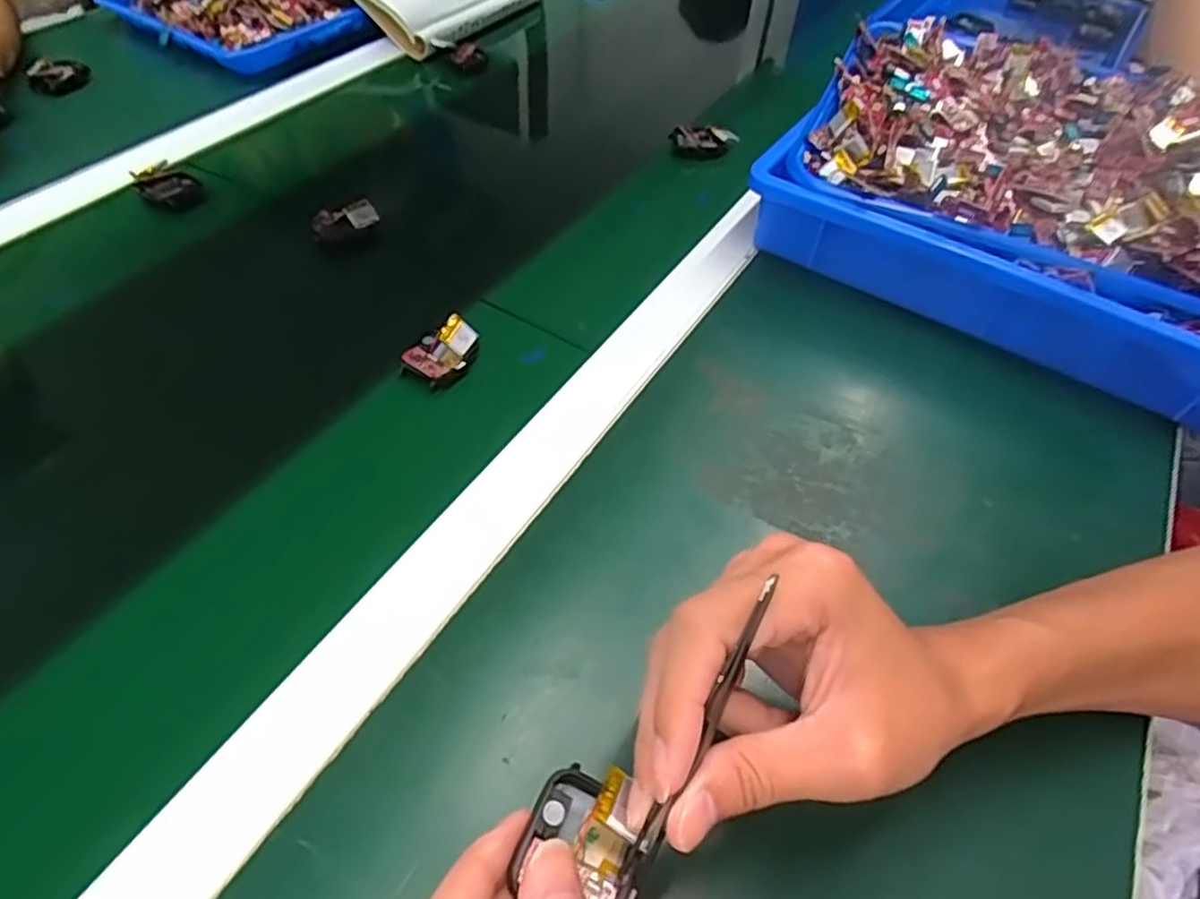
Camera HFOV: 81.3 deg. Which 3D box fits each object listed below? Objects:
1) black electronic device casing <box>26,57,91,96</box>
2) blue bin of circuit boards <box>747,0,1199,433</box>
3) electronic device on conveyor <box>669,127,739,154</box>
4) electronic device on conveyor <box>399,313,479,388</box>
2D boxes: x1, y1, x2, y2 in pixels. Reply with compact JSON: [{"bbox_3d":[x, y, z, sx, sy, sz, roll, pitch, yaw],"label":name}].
[{"bbox_3d":[-0.499,-0.345,0.643,0.049,0.015,0.041,-27,57,-25],"label":"black electronic device casing"},{"bbox_3d":[0.339,-0.201,0.513,0.371,0.130,0.302,27,54,17],"label":"blue bin of circuit boards"},{"bbox_3d":[0.093,-0.279,0.632,0.060,0.021,0.022,16,52,8],"label":"electronic device on conveyor"},{"bbox_3d":[-0.098,-0.063,0.432,0.034,0.022,0.045,22,53,13],"label":"electronic device on conveyor"}]

